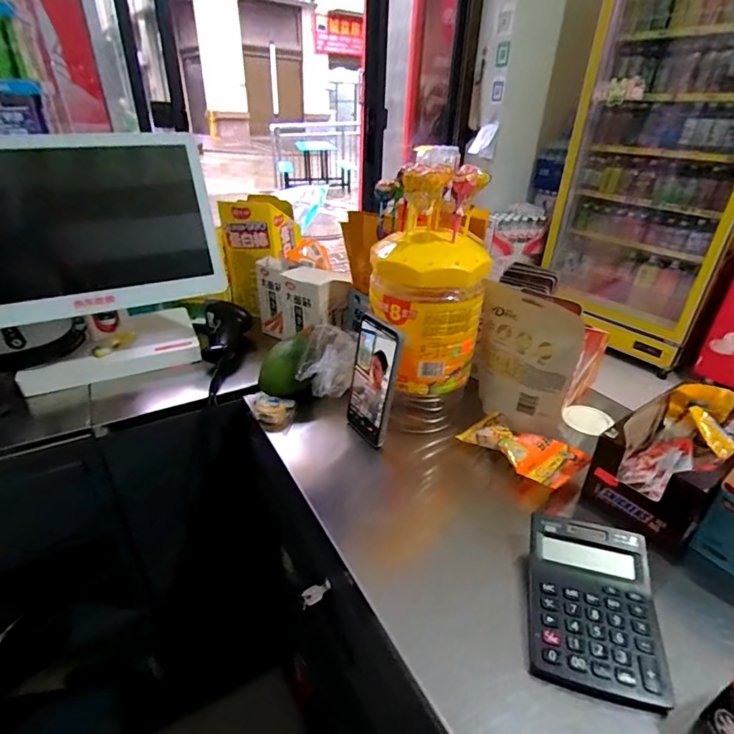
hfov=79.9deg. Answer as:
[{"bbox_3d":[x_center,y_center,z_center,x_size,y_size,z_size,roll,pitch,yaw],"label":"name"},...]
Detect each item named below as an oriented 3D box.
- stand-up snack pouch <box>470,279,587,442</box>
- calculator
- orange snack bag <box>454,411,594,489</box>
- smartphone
[{"bbox_3d":[0.201,-0.012,0.581,0.043,0.167,0.140,-14,33,-24],"label":"stand-up snack pouch"},{"bbox_3d":[0.193,0.198,0.376,0.098,0.033,0.137,10,31,14],"label":"calculator"},{"bbox_3d":[0.195,0.095,0.547,0.086,0.019,0.133,-22,37,-35],"label":"orange snack bag"},{"bbox_3d":[0.009,0.023,0.550,0.013,0.168,0.072,-12,35,-38],"label":"smartphone"}]

